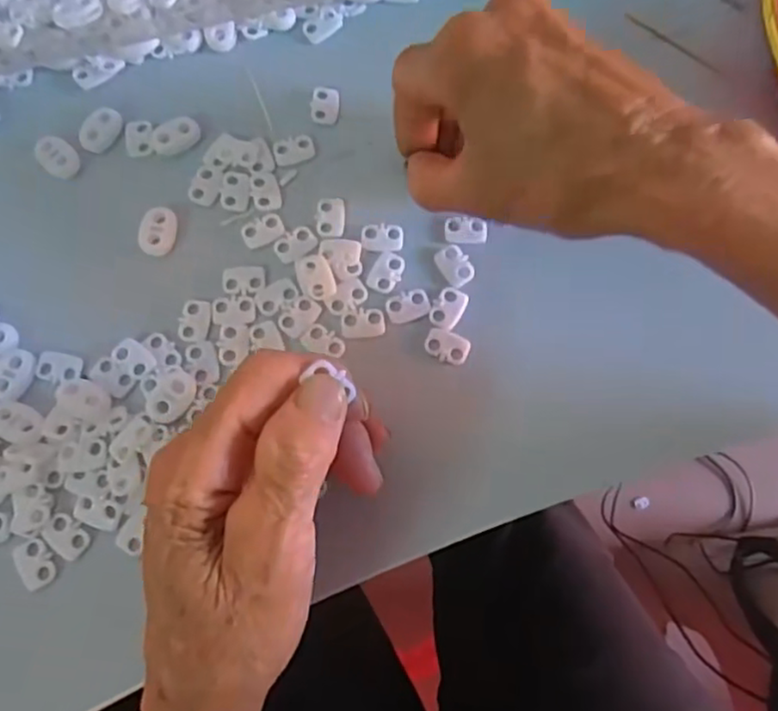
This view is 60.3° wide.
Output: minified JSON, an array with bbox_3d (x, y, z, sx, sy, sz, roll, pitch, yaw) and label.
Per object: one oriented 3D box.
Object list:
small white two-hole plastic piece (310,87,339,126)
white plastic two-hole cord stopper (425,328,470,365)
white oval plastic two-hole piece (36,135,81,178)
[{"bbox_3d":[-0.029,-0.116,0.310,0.012,0.004,0.019,4,78,0],"label":"small white two-hole plastic piece"},{"bbox_3d":[0.024,-0.004,0.278,0.019,0.004,0.012,22,79,3],"label":"white plastic two-hole cord stopper"},{"bbox_3d":[-0.148,-0.089,0.298,0.015,0.004,0.022,-43,82,-9],"label":"white oval plastic two-hole piece"}]

